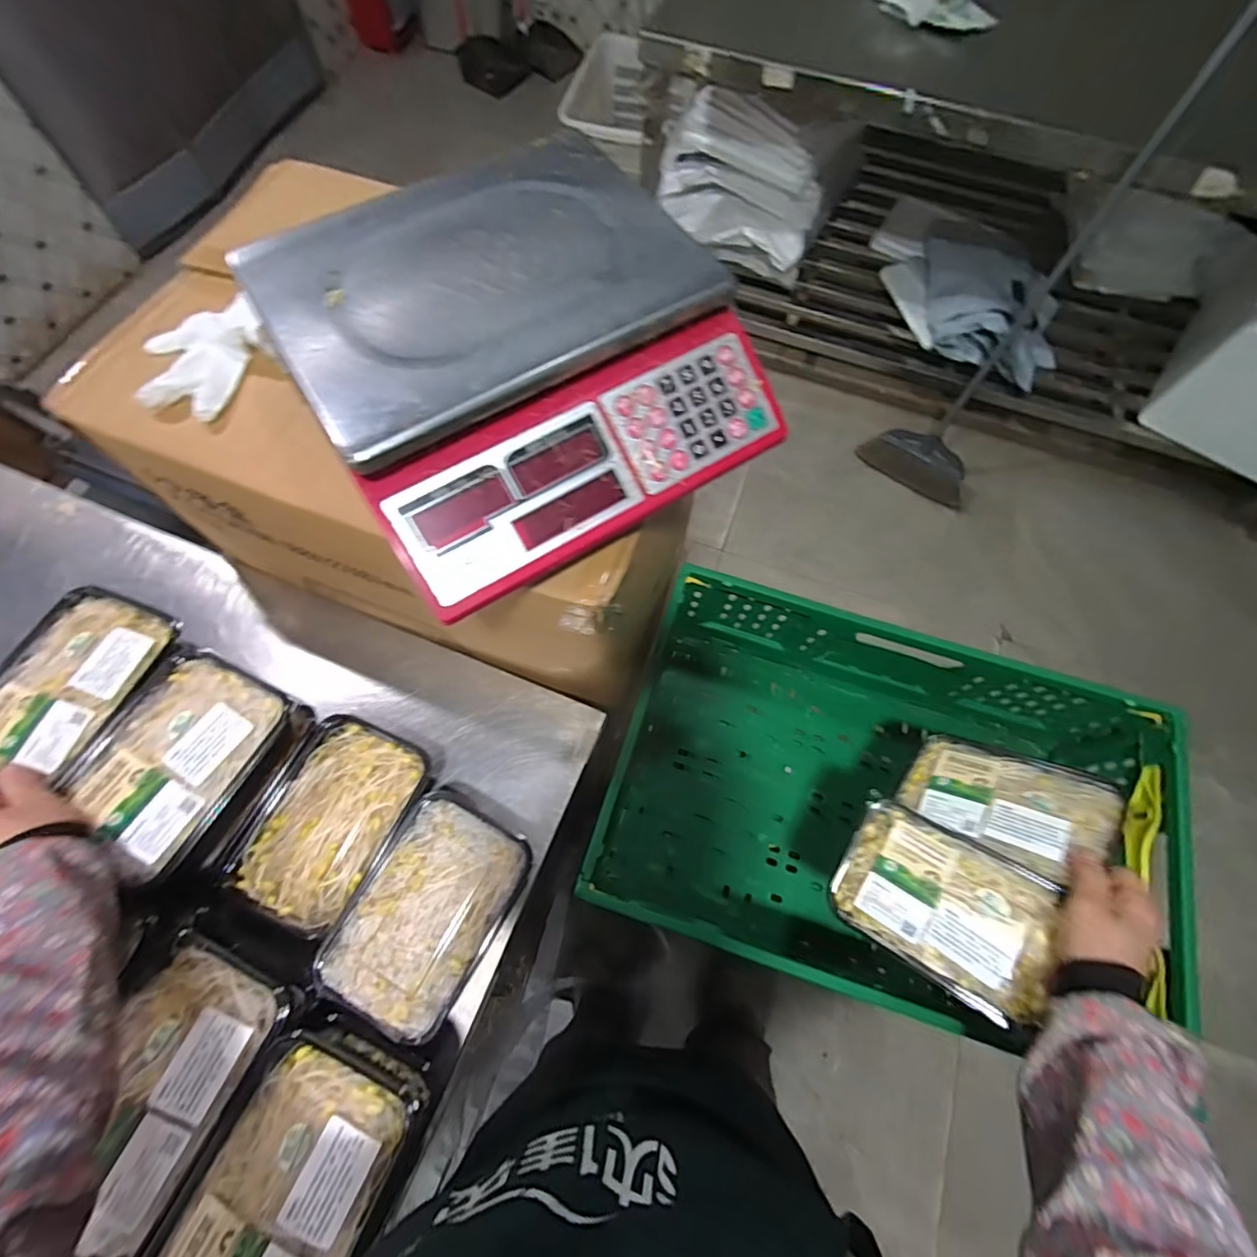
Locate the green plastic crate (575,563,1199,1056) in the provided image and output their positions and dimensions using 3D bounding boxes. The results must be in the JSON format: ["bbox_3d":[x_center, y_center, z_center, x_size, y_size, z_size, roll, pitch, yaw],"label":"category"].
[{"bbox_3d":[0.285,0.212,0.692,0.586,0.229,0.404,17,68,5],"label":"green plastic crate"}]

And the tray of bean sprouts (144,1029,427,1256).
[{"bbox_3d":[-0.235,0.395,0.388,0.118,0.065,0.172,24,69,8],"label":"tray of bean sprouts"}]

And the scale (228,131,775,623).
[{"bbox_3d":[-0.079,-0.205,0.412,0.288,0.089,0.293,-31,72,-13],"label":"scale"}]

